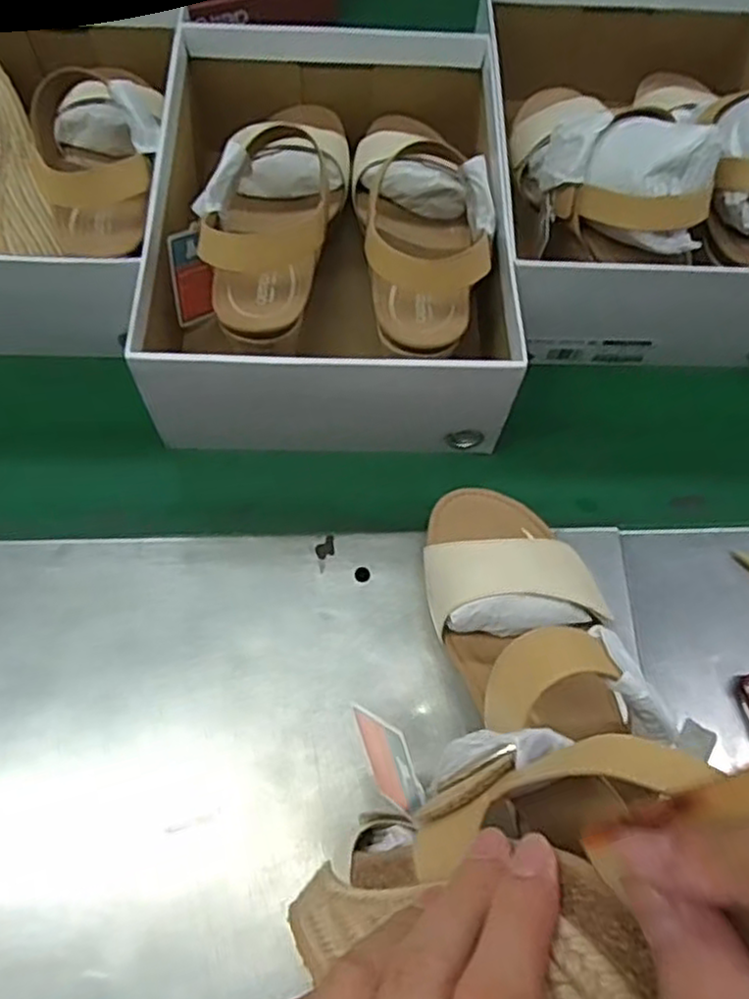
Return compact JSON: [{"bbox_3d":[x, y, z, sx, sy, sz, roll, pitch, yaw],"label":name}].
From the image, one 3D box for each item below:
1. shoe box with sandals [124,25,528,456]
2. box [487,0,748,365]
[{"bbox_3d":[-0.030,-0.199,0.520,0.231,0.114,0.316,0,65,-2],"label":"shoe box with sandals"},{"bbox_3d":[0.205,-0.273,0.541,0.234,0.144,0.306,1,65,-1],"label":"box"}]

